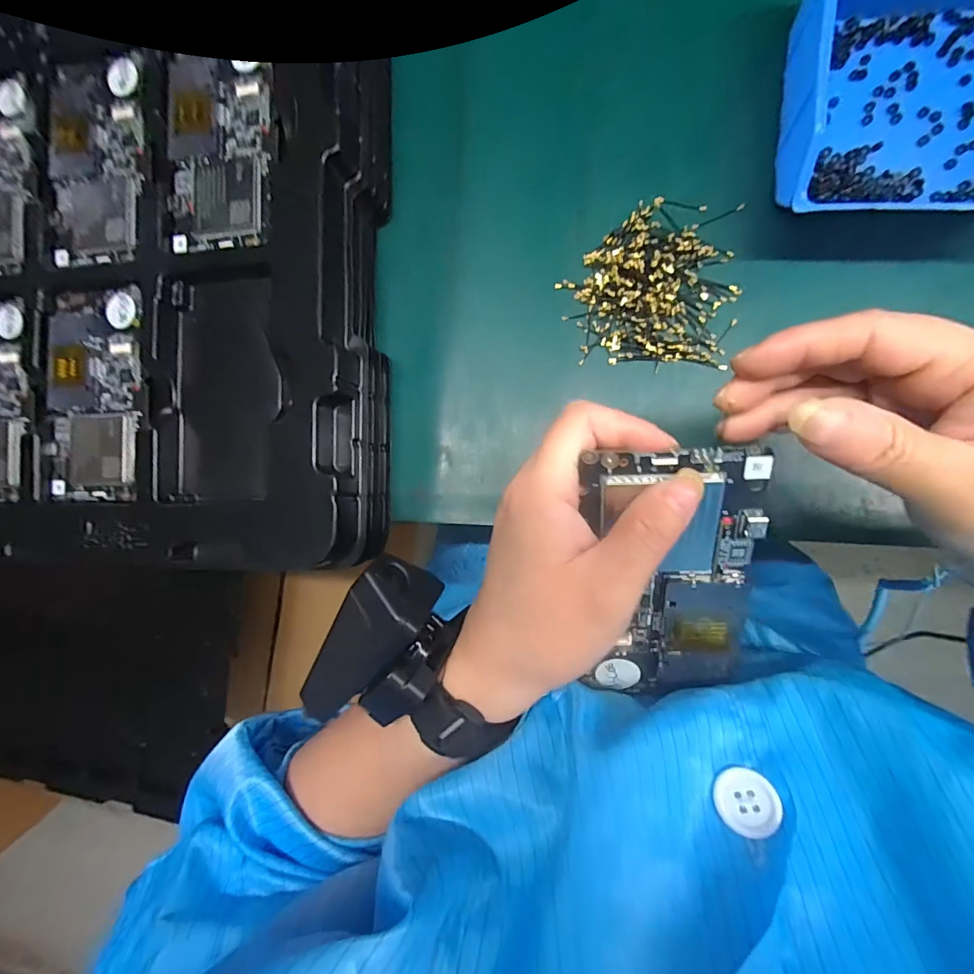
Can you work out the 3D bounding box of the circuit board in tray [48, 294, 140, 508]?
[{"bbox_3d":[-0.236,-0.055,0.281,0.064,0.008,0.125,1,86,10],"label":"circuit board in tray"}]

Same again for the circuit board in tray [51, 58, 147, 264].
[{"bbox_3d":[-0.237,-0.197,0.284,0.066,0.005,0.121,0,86,10],"label":"circuit board in tray"}]

